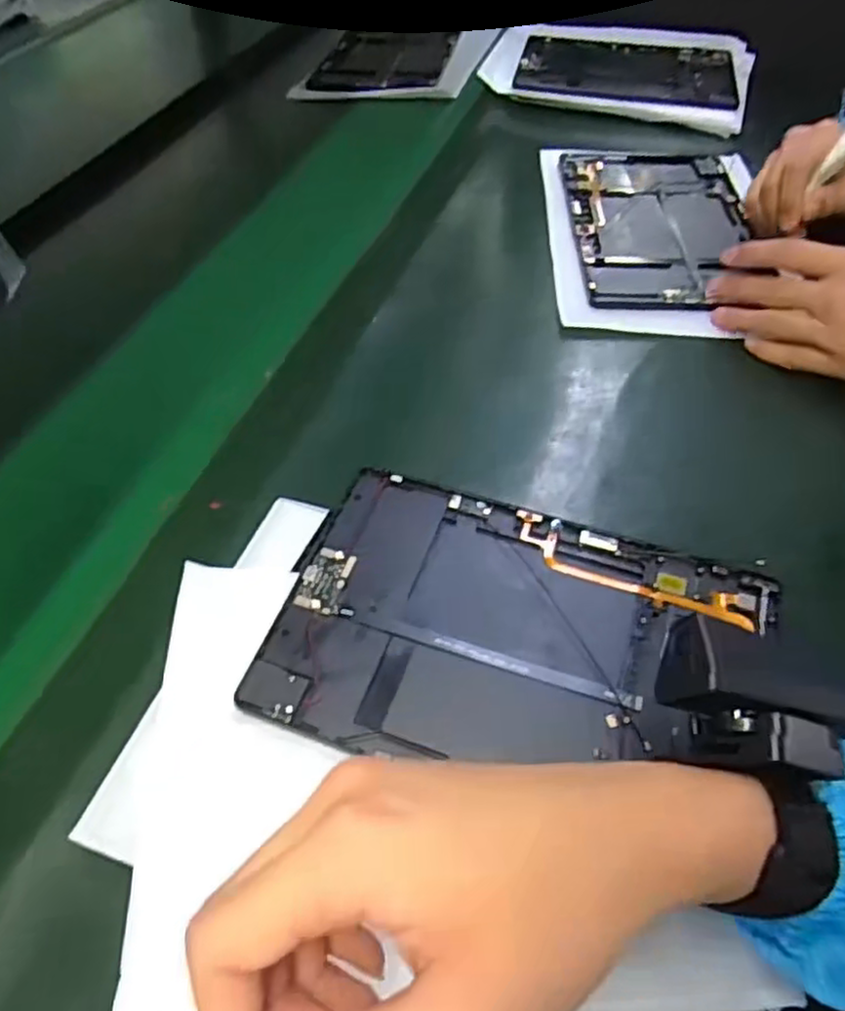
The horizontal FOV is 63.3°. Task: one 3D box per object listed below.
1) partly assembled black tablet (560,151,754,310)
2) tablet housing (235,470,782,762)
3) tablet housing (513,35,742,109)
[{"bbox_3d":[0.207,-0.249,0.595,0.151,0.010,0.237,-1,51,2],"label":"partly assembled black tablet"},{"bbox_3d":[0.046,0.062,0.338,0.224,0.008,0.149,14,53,13],"label":"tablet housing"},{"bbox_3d":[0.230,-0.494,0.773,0.231,0.007,0.159,12,52,10],"label":"tablet housing"}]

